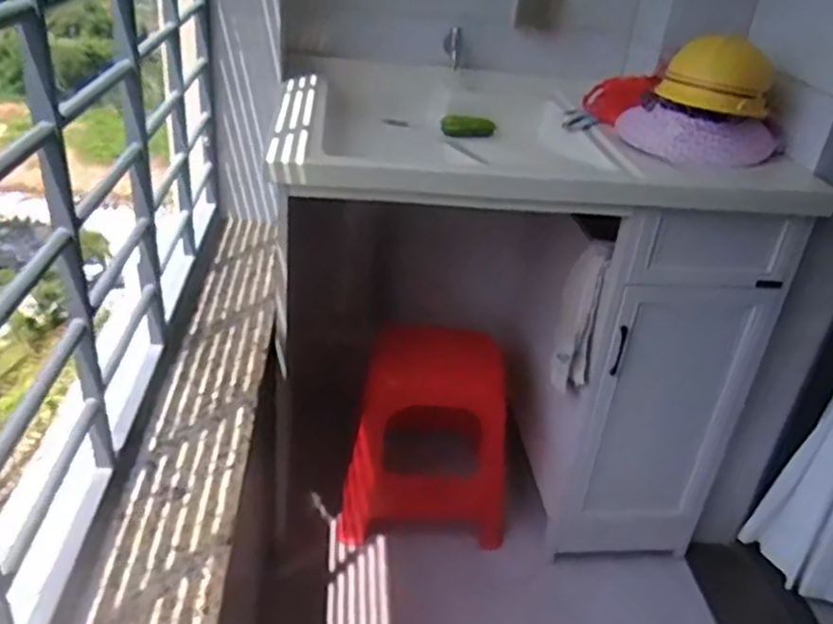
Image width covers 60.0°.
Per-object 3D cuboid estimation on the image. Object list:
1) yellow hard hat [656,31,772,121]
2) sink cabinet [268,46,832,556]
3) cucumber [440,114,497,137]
[{"bbox_3d":[0.605,-0.481,1.440,0.209,0.116,0.297,17,32,17],"label":"yellow hard hat"},{"bbox_3d":[0.212,-0.012,1.704,1.025,0.908,0.672,4,31,-3],"label":"sink cabinet"},{"bbox_3d":[0.127,-0.427,1.668,0.132,0.044,0.043,-1,31,-12],"label":"cucumber"}]

